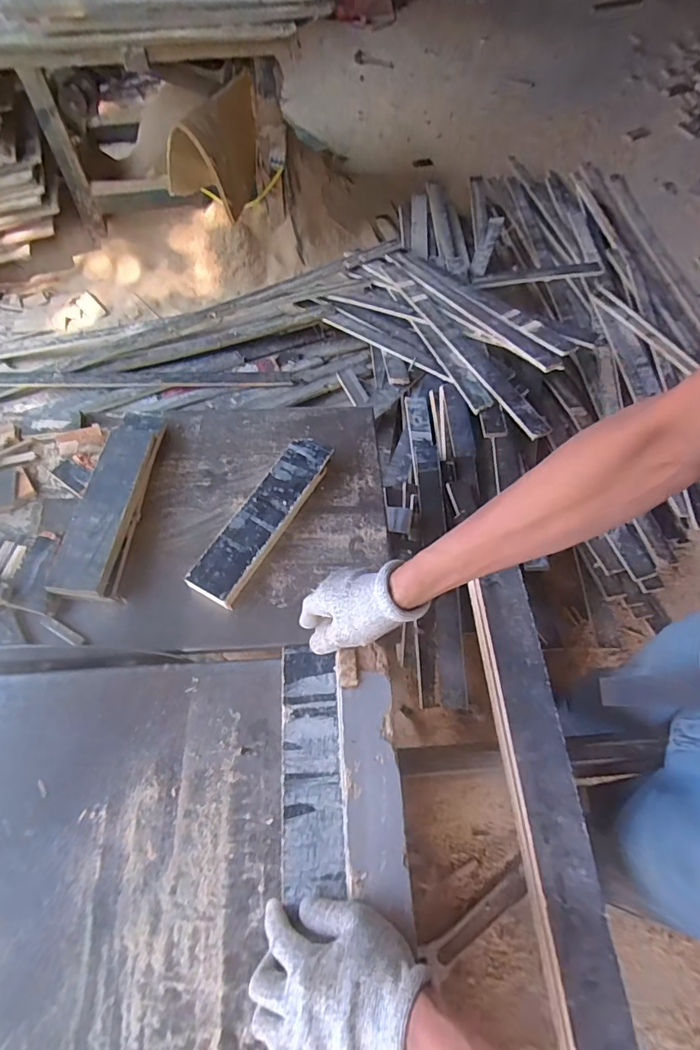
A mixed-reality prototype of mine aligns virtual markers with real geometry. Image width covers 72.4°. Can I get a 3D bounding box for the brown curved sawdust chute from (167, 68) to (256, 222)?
[{"bbox_3d":[-0.417,-1.146,1.453,0.291,0.365,0.216,-26,66,-15],"label":"brown curved sawdust chute"}]

